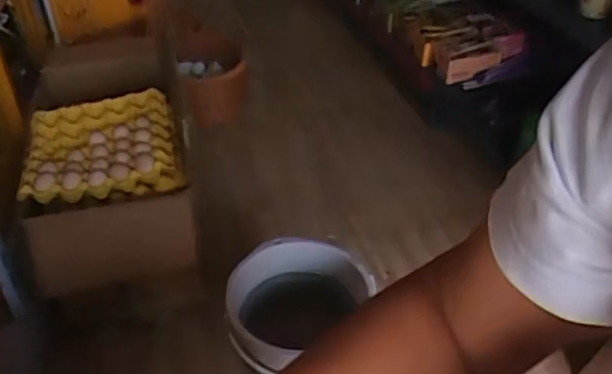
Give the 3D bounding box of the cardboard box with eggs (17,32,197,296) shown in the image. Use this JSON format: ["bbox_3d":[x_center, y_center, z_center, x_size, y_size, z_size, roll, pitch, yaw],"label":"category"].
[{"bbox_3d":[-0.450,-0.099,1.315,0.306,0.243,0.698,-11,40,-14],"label":"cardboard box with eggs"}]

